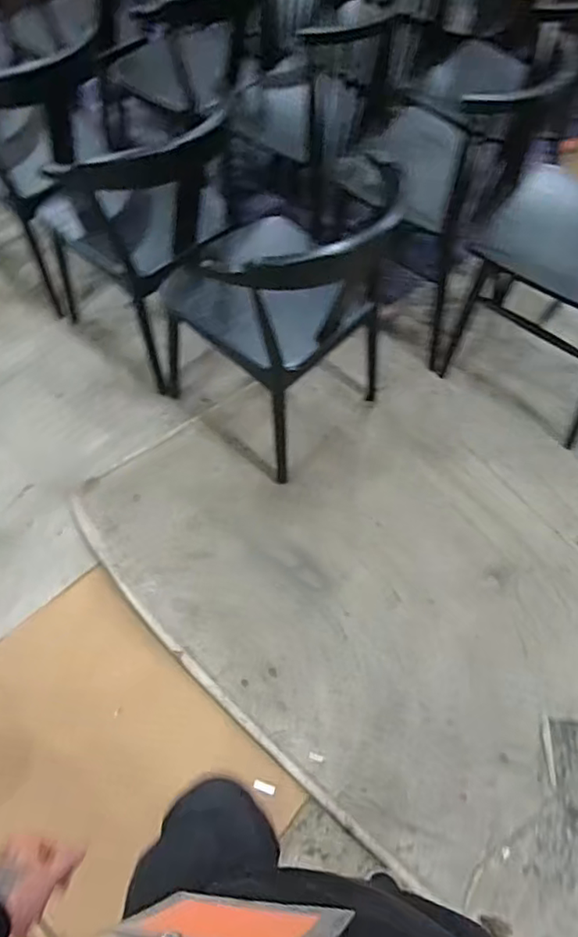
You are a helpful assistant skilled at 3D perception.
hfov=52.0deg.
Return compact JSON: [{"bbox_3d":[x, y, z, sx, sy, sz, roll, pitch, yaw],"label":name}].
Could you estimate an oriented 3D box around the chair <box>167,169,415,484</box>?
[{"bbox_3d":[-0.034,-0.425,1.496,0.459,0.674,0.527,-40,66,-21],"label":"chair"}]

